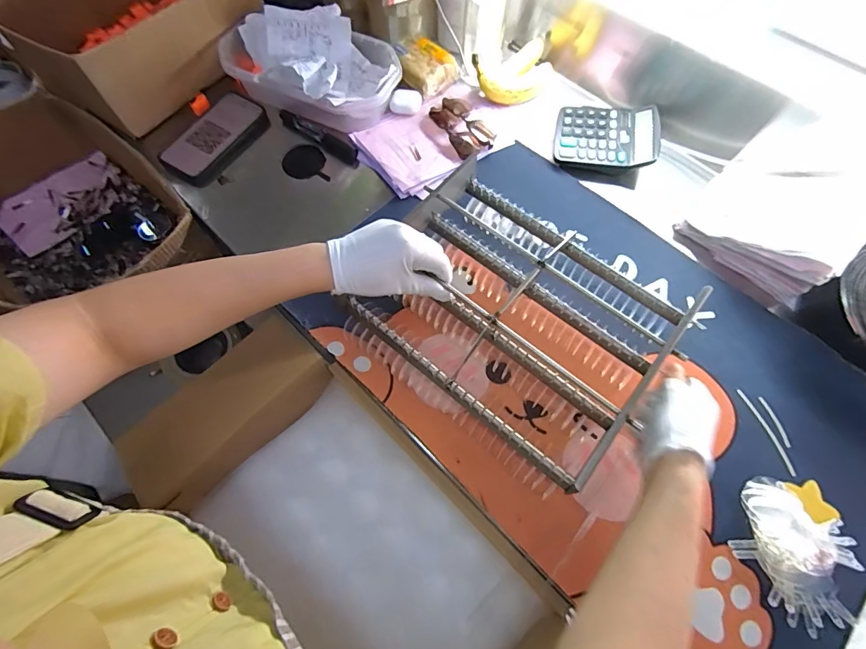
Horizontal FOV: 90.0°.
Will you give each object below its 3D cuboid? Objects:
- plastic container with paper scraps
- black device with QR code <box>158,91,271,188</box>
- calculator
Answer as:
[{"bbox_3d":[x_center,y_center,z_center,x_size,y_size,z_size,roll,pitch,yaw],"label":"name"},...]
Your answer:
[{"bbox_3d":[-0.186,-0.392,0.659,0.274,0.084,0.174,20,68,8],"label":"plastic container with paper scraps"},{"bbox_3d":[-0.324,-0.284,0.652,0.090,0.021,0.165,32,70,12],"label":"black device with QR code"},{"bbox_3d":[0.260,-0.284,0.647,0.144,0.026,0.115,8,67,2],"label":"calculator"}]

